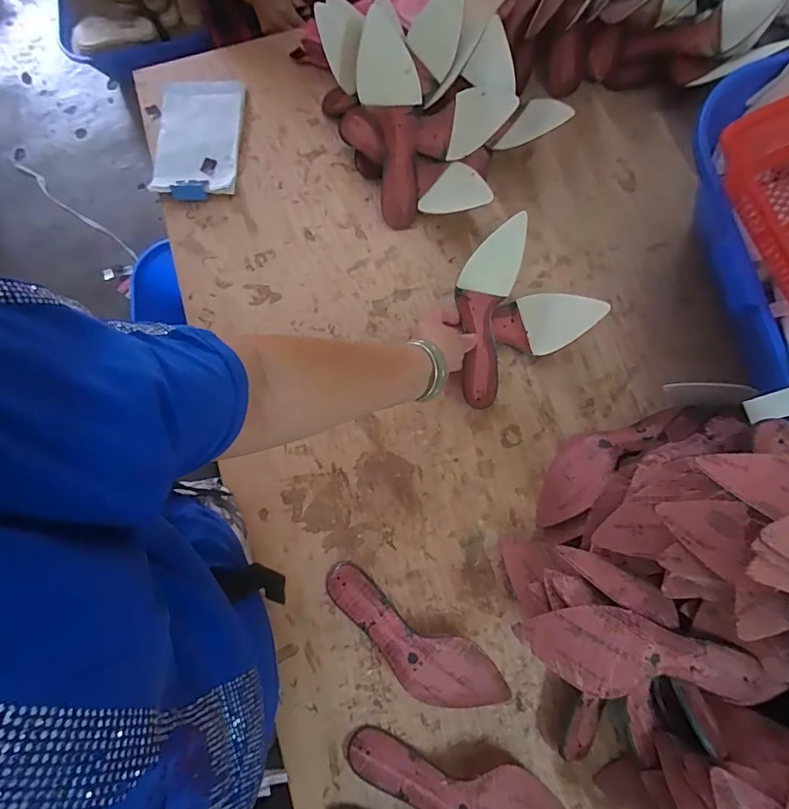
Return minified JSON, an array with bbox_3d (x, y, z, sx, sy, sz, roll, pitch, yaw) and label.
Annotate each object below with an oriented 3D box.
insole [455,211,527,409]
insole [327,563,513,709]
[{"bbox_3d":[0.126,-0.124,0.659,0.083,0.054,0.254,7,87,3],"label":"insole"},{"bbox_3d":[0.021,0.292,0.579,0.251,0.051,0.079,29,80,8],"label":"insole"}]

